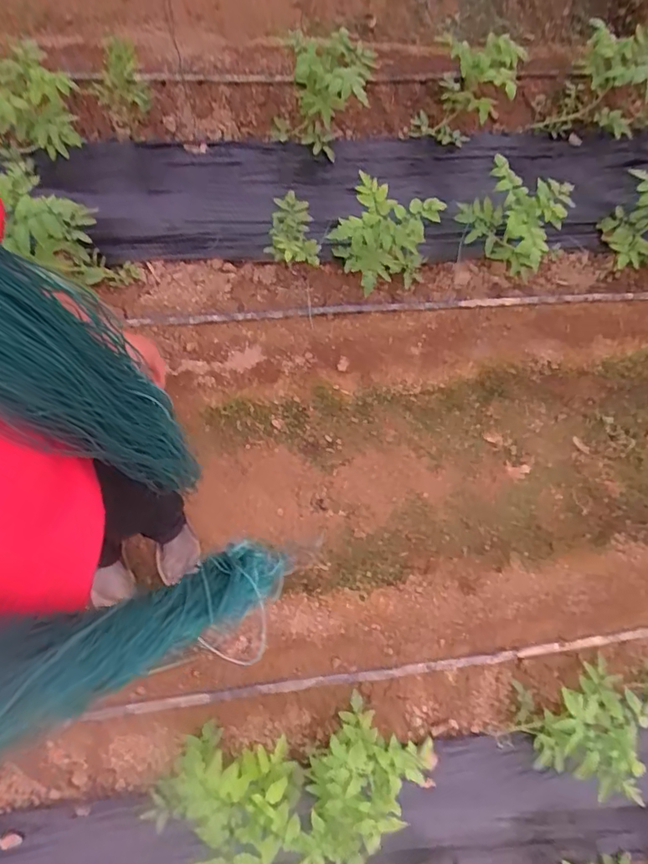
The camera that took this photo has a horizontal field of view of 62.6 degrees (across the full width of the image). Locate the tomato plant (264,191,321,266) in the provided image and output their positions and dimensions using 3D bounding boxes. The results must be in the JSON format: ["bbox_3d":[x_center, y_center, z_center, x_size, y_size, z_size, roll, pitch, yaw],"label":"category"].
[{"bbox_3d":[-0.083,-0.488,1.378,0.131,0.183,0.169,-4,79,-6],"label":"tomato plant"}]

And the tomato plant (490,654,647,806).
[{"bbox_3d":[0.572,0.645,1.209,0.238,0.206,0.261,13,76,-1],"label":"tomato plant"}]

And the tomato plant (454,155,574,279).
[{"bbox_3d":[0.544,-0.621,1.505,0.262,0.199,0.237,36,78,3],"label":"tomato plant"}]

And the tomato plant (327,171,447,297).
[{"bbox_3d":[0.147,-0.498,1.390,0.220,0.243,0.207,-43,85,-12],"label":"tomato plant"}]

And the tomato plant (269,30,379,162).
[{"bbox_3d":[-0.005,-0.950,1.502,0.269,0.248,0.251,4,78,-4],"label":"tomato plant"}]

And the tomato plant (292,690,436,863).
[{"bbox_3d":[0.061,0.714,1.098,0.201,0.278,0.273,26,77,1],"label":"tomato plant"}]

